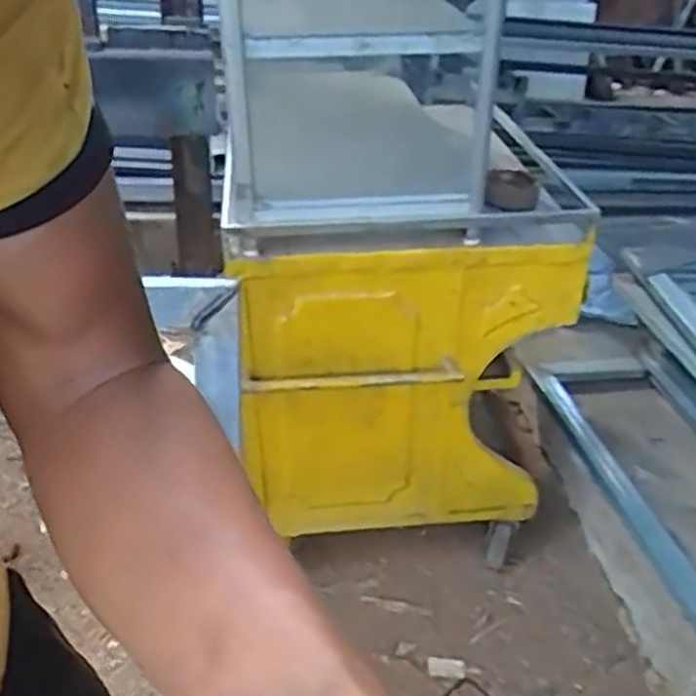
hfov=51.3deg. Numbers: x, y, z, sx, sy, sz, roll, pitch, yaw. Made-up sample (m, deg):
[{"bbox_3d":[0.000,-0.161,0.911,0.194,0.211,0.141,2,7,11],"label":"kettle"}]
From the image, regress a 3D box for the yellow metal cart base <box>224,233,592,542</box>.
[{"bbox_3d":[0.109,0.126,1.385,0.600,0.676,0.049,-4,34,-10],"label":"yellow metal cart base"}]

